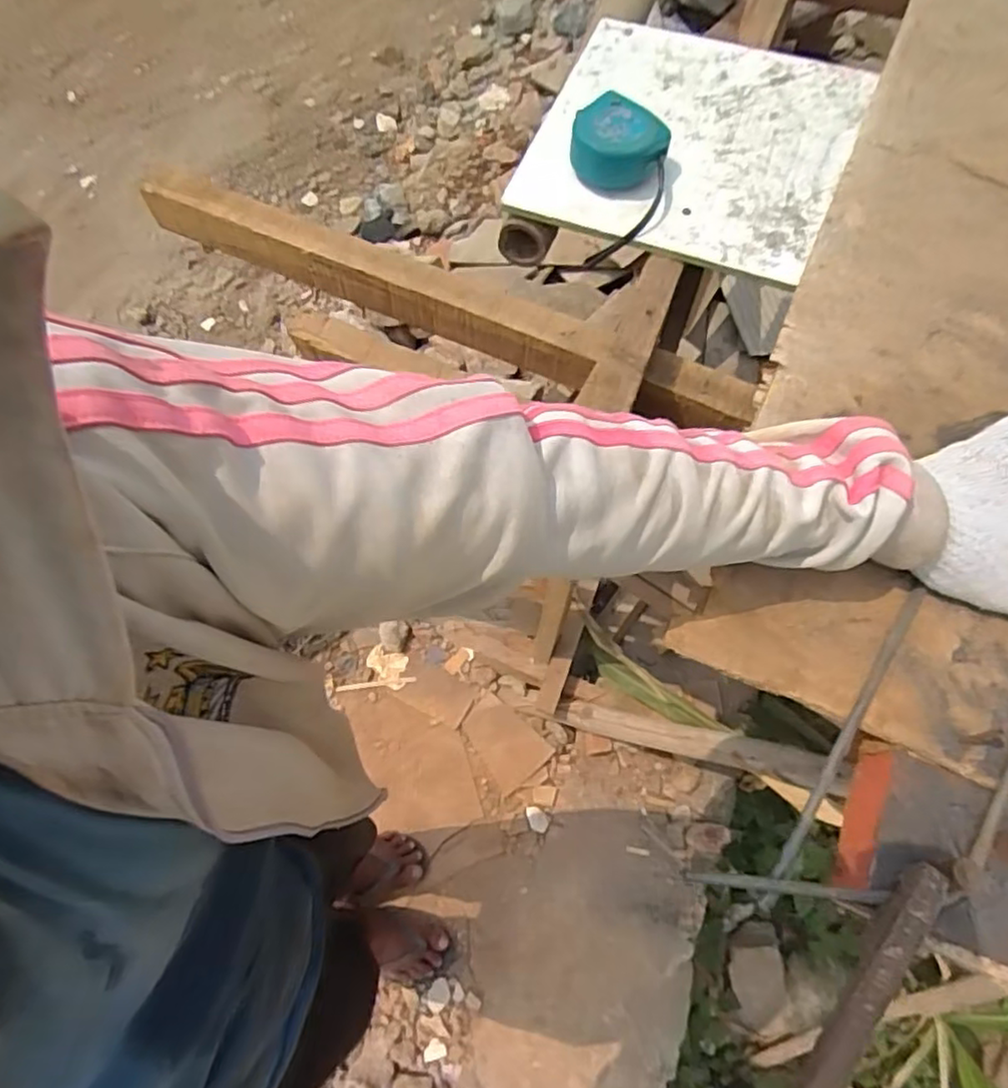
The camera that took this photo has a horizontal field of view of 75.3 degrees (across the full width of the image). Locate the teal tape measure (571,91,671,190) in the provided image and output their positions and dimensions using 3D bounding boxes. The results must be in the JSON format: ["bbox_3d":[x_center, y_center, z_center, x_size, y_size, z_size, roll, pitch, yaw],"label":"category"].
[{"bbox_3d":[0.103,-0.362,0.585,0.085,0.038,0.079,7,68,6],"label":"teal tape measure"}]

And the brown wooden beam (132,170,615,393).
[{"bbox_3d":[-0.137,-0.269,0.651,0.502,0.068,0.051,22,71,12],"label":"brown wooden beam"}]

